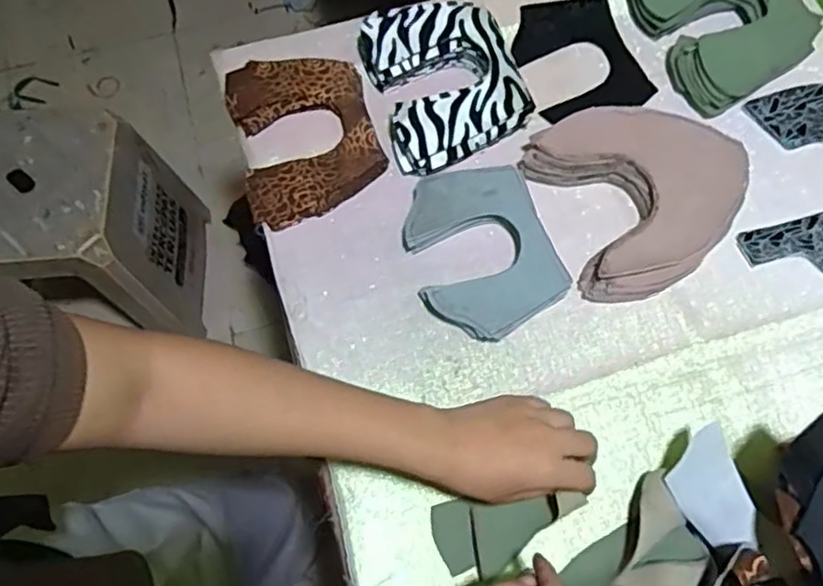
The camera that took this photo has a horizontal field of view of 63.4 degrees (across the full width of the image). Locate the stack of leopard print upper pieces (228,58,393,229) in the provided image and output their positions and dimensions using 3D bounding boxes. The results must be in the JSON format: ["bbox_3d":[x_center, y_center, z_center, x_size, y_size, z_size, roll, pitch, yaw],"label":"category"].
[{"bbox_3d":[-0.104,-0.156,0.646,0.131,0.023,0.170,-17,70,-5],"label":"stack of leopard print upper pieces"}]

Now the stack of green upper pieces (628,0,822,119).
[{"bbox_3d":[0.308,-0.268,0.656,0.136,0.052,0.166,-22,71,-7],"label":"stack of green upper pieces"}]

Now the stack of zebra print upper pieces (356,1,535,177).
[{"bbox_3d":[0.030,-0.204,0.647,0.133,0.051,0.163,-21,71,-7],"label":"stack of zebra print upper pieces"}]

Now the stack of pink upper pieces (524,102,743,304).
[{"bbox_3d":[0.211,-0.092,0.602,0.171,0.035,0.172,-19,70,-6],"label":"stack of pink upper pieces"}]

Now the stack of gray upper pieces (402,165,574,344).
[{"bbox_3d":[0.060,-0.036,0.589,0.119,0.031,0.151,-21,71,-7],"label":"stack of gray upper pieces"}]

